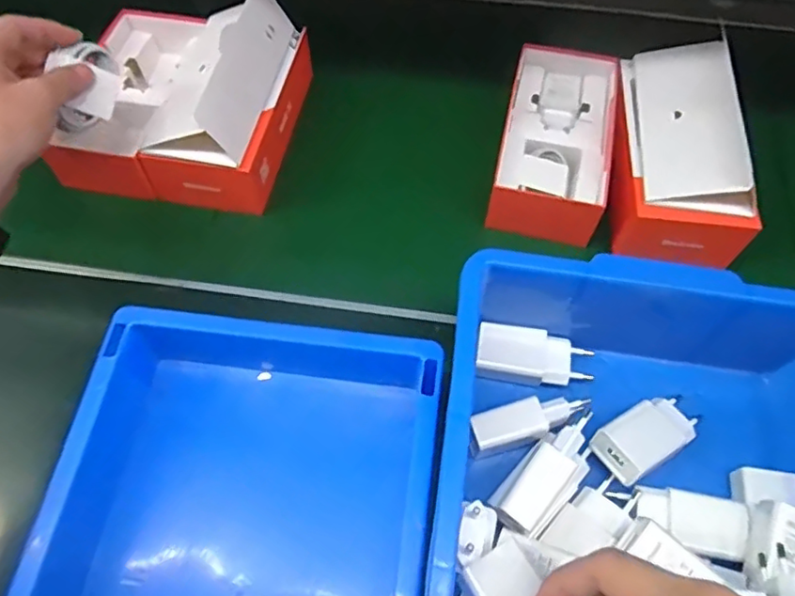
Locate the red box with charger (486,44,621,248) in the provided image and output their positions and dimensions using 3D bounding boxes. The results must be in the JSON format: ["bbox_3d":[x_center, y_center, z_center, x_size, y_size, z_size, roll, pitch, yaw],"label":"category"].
[{"bbox_3d":[0.141,-0.134,0.513,0.096,0.054,0.216,12,61,6],"label":"red box with charger"}]

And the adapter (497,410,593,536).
[{"bbox_3d":[0.090,0.101,0.346,0.025,0.029,0.079,36,66,18],"label":"adapter"}]

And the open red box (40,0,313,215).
[{"bbox_3d":[-0.190,-0.186,0.507,0.187,0.101,0.176,10,61,5],"label":"open red box"}]

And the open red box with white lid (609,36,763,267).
[{"bbox_3d":[0.232,-0.126,0.470,0.104,0.073,0.188,12,61,6],"label":"open red box with white lid"}]

